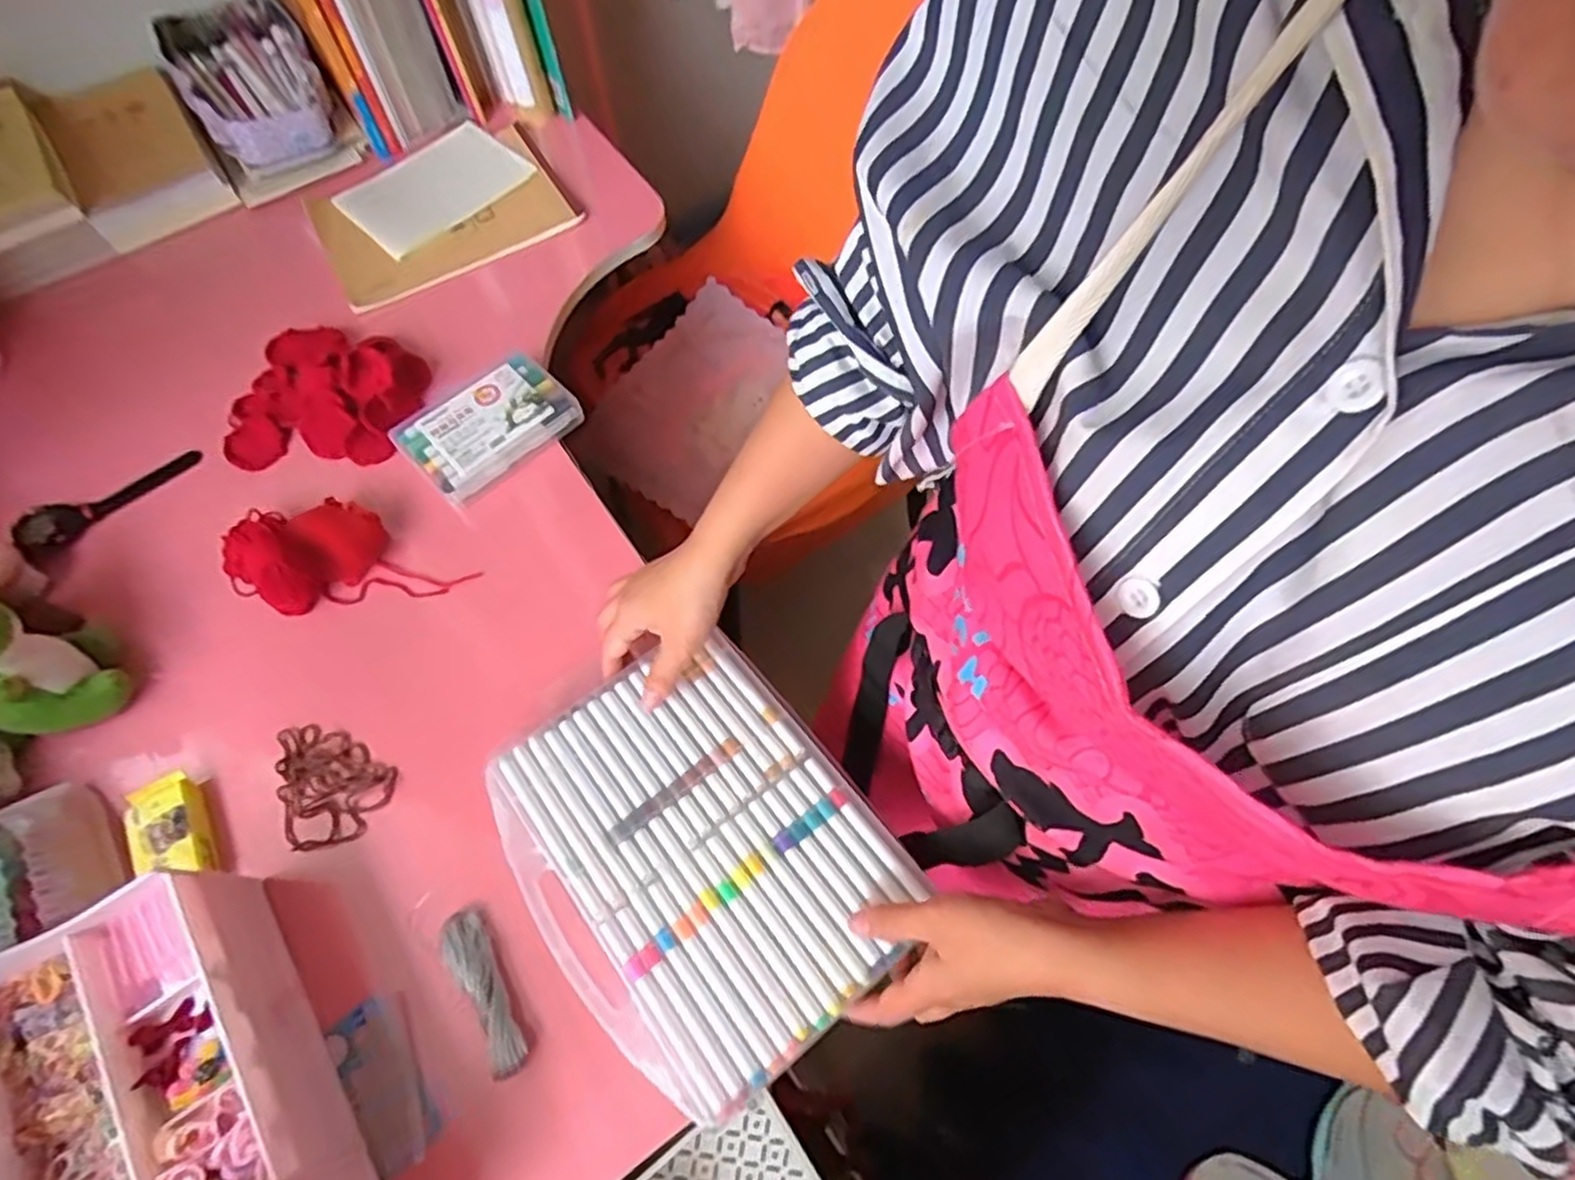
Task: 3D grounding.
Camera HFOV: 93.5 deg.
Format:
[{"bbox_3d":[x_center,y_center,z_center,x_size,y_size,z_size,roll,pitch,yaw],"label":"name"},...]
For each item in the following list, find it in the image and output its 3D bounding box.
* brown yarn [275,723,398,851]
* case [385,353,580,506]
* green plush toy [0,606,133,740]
[{"bbox_3d":[-0.352,0.147,0.555,0.099,0.009,0.077,30,67,15],"label":"brown yarn"},{"bbox_3d":[-0.273,-0.153,0.672,0.142,0.033,0.100,-39,69,-18],"label":"case"},{"bbox_3d":[-0.559,0.060,0.535,0.065,0.108,0.087,39,69,18],"label":"green plush toy"}]

